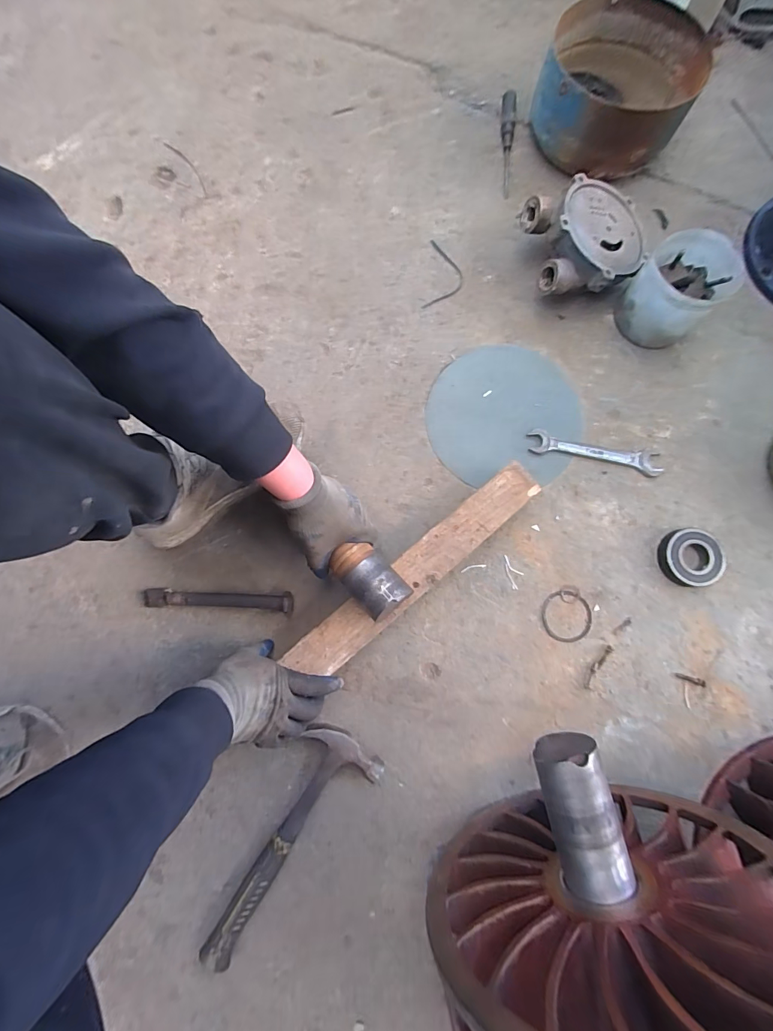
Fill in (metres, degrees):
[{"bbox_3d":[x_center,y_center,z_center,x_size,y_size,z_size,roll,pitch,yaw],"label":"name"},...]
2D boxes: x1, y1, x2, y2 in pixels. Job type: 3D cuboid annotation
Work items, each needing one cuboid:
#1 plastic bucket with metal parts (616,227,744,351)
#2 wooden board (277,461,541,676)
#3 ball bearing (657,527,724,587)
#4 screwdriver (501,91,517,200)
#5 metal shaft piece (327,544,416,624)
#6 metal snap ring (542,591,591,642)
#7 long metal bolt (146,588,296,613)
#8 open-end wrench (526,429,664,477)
[{"bbox_3d":[0.464,-0.359,0.643,0.142,0.107,0.124,-42,82,-7],"label":"plastic bucket with metal parts"},{"bbox_3d":[0.045,0.080,0.571,0.425,0.028,0.064,-40,82,-6],"label":"wooden board"},{"bbox_3d":[0.463,0.064,0.601,0.085,0.025,0.085,0,79,0],"label":"ball bearing"},{"bbox_3d":[0.215,-0.667,0.712,0.026,0.021,0.192,6,79,1],"label":"screwdriver"},{"bbox_3d":[-0.022,0.085,0.525,0.063,0.059,0.105,-43,82,-7],"label":"metal shaft piece"},{"bbox_3d":[0.273,0.153,0.602,0.076,0.004,0.075,0,79,0],"label":"metal snap ring"},{"bbox_3d":[-0.251,0.125,0.587,0.228,0.036,0.028,2,79,0],"label":"long metal bolt"},{"bbox_3d":[0.336,-0.102,0.639,0.212,0.008,0.039,11,79,2],"label":"open-end wrench"}]

